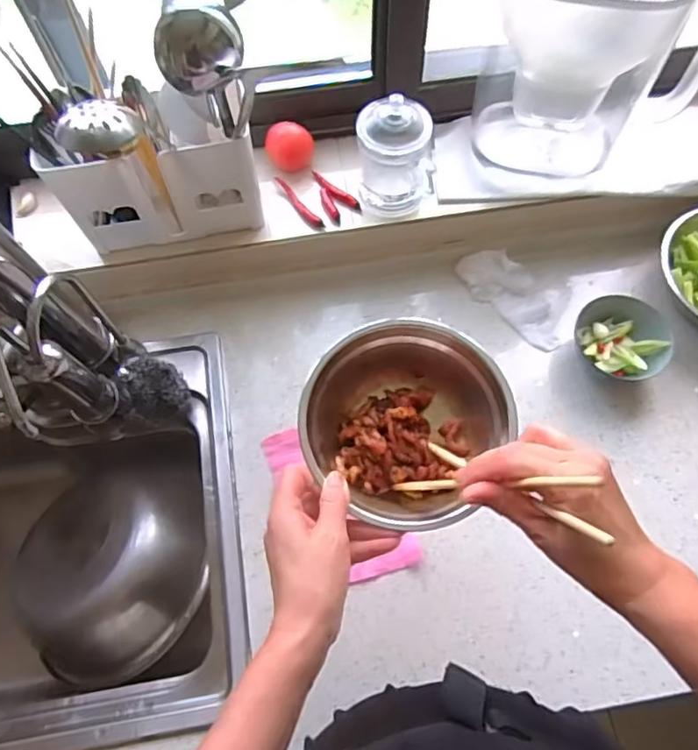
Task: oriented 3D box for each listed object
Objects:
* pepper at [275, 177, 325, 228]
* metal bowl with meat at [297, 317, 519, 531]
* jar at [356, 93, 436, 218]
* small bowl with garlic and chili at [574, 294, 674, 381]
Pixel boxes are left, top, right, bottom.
[{"bbox_3d":[-0.064,-0.214,0.748,0.016,0.015,0.095,-34,70,-13],"label":"pepper"},{"bbox_3d":[0.043,0.037,0.491,0.152,0.072,0.153,0,66,1],"label":"metal bowl with meat"},{"bbox_3d":[0.057,-0.272,0.701,0.088,0.133,0.101,6,66,4],"label":"jar"},{"bbox_3d":[0.333,-0.043,0.736,0.098,0.045,0.111,-34,70,-13],"label":"small bowl with garlic and chili"}]

